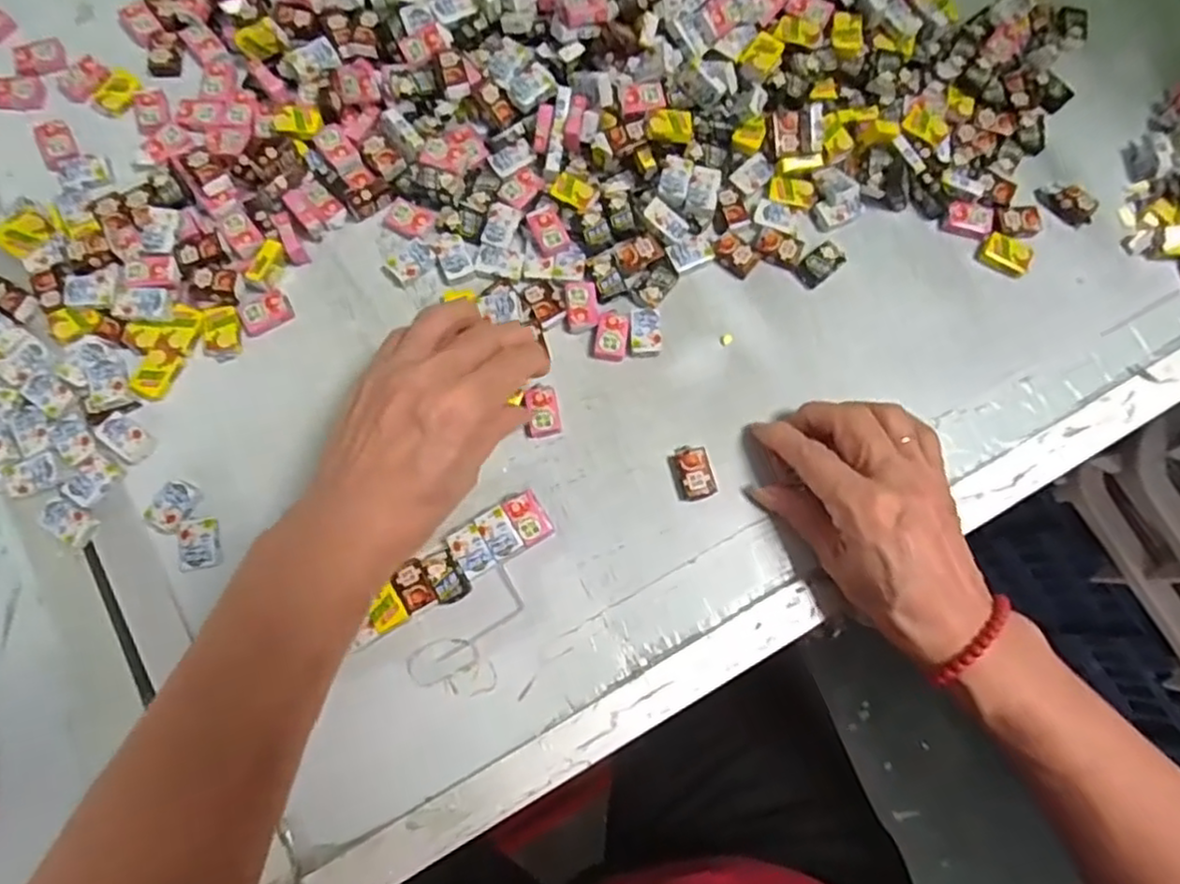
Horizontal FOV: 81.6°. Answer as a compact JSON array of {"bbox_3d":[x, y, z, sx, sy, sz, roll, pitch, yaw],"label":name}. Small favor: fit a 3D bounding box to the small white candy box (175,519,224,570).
[{"bbox_3d":[-0.197,0.052,0.344,0.020,0.004,0.025,-14,78,-4],"label":"small white candy box"}]

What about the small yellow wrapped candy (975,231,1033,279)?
[{"bbox_3d":[0.241,-0.109,0.397,0.027,0.007,0.020,30,78,5],"label":"small yellow wrapped candy"}]

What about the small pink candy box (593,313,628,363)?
[{"bbox_3d":[0.012,-0.058,0.378,0.017,0.005,0.027,9,77,1],"label":"small pink candy box"}]

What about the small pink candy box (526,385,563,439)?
[{"bbox_3d":[-0.025,-0.017,0.371,0.017,0.007,0.027,-12,78,-4],"label":"small pink candy box"}]

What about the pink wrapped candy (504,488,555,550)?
[{"bbox_3d":[-0.032,0.040,0.357,0.017,0.010,0.026,-27,79,-7],"label":"pink wrapped candy"}]

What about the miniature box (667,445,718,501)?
[{"bbox_3d":[0.054,0.016,0.363,0.018,0.011,0.029,-19,78,-5],"label":"miniature box"}]

